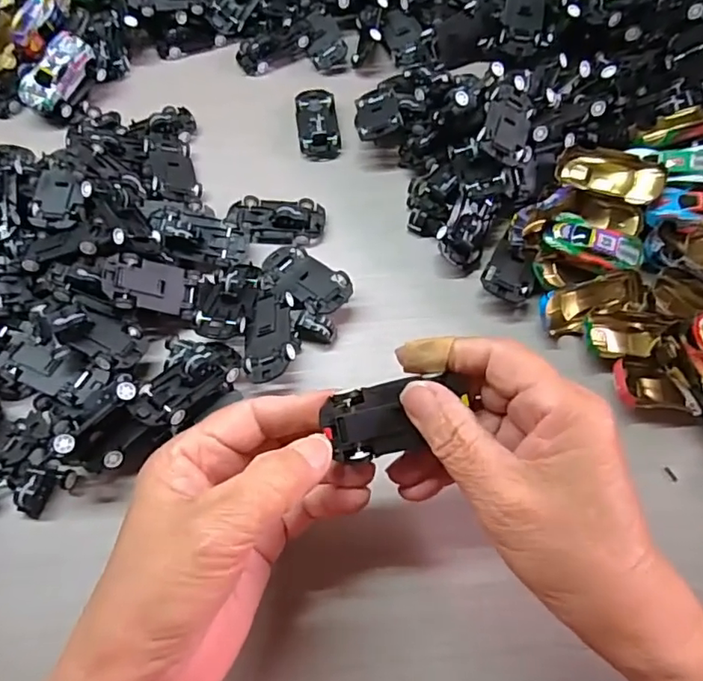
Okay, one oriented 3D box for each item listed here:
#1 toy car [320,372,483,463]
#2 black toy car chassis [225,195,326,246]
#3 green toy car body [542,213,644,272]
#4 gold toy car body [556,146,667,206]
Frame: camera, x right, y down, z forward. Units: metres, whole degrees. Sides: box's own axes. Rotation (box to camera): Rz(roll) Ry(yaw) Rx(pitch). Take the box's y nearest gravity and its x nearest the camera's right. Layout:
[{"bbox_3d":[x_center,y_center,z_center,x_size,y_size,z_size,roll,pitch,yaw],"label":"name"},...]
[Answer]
[{"bbox_3d":[0.021,0.032,0.246,0.065,0.020,0.029,-12,91,-13],"label":"toy car"},{"bbox_3d":[-0.050,-0.082,0.372,0.063,0.012,0.034,4,65,2],"label":"black toy car chassis"},{"bbox_3d":[0.151,-0.060,0.349,0.059,0.016,0.026,21,67,10],"label":"green toy car body"},{"bbox_3d":[0.167,-0.106,0.360,0.065,0.021,0.033,32,68,33],"label":"gold toy car body"}]

